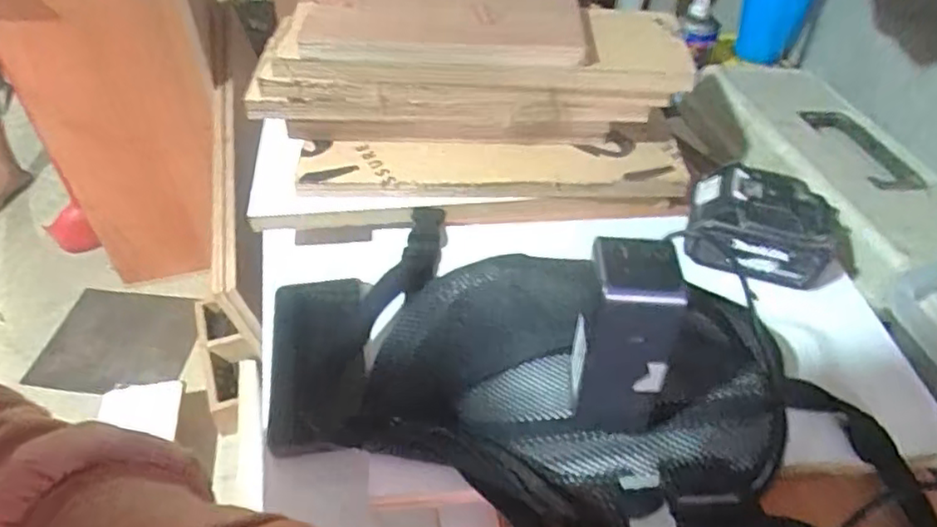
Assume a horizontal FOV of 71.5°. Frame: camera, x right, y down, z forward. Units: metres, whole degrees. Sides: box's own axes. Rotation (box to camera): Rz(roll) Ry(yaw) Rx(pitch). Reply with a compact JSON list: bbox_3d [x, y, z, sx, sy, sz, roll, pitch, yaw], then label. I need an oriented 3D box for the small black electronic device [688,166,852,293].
[{"bbox_3d":[0.246,-0.030,0.547,0.122,0.068,0.073,13,46,11],"label":"small black electronic device"}]

